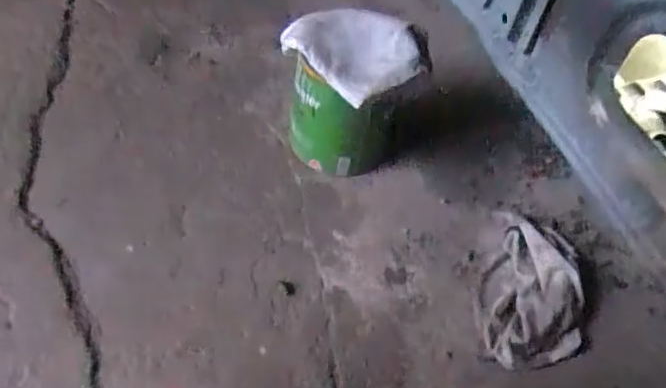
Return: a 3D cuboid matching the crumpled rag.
[{"bbox_3d":[0.277,0.127,0.794,0.143,0.047,0.223,6,53,-1],"label":"crumpled rag"}]

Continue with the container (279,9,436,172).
[{"bbox_3d":[0.022,-0.148,0.874,0.179,0.211,0.178,3,53,-3],"label":"container"}]

